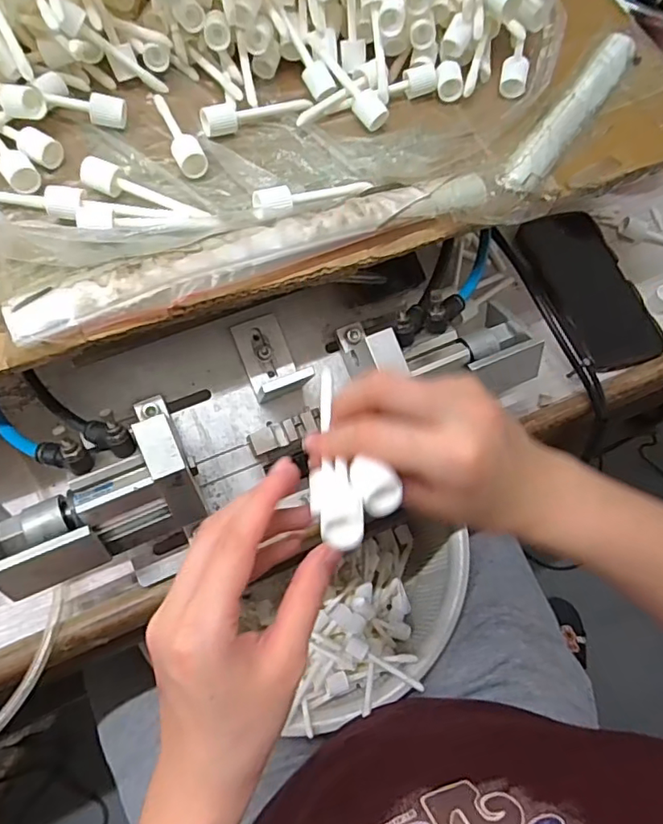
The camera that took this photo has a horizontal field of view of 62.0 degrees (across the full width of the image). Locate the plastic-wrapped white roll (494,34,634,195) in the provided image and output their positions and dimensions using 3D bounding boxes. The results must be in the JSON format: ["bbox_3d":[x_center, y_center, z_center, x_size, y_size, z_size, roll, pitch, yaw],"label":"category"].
[{"bbox_3d":[0.169,-0.212,0.391,0.026,0.015,0.172,35,70,10],"label":"plastic-wrapped white roll"}]

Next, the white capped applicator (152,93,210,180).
[{"bbox_3d":[-0.103,-0.191,0.369,0.018,0.016,0.082,-20,71,-12],"label":"white capped applicator"}]

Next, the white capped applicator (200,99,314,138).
[{"bbox_3d":[-0.053,-0.209,0.383,0.080,0.018,0.017,-25,71,-24],"label":"white capped applicator"}]

